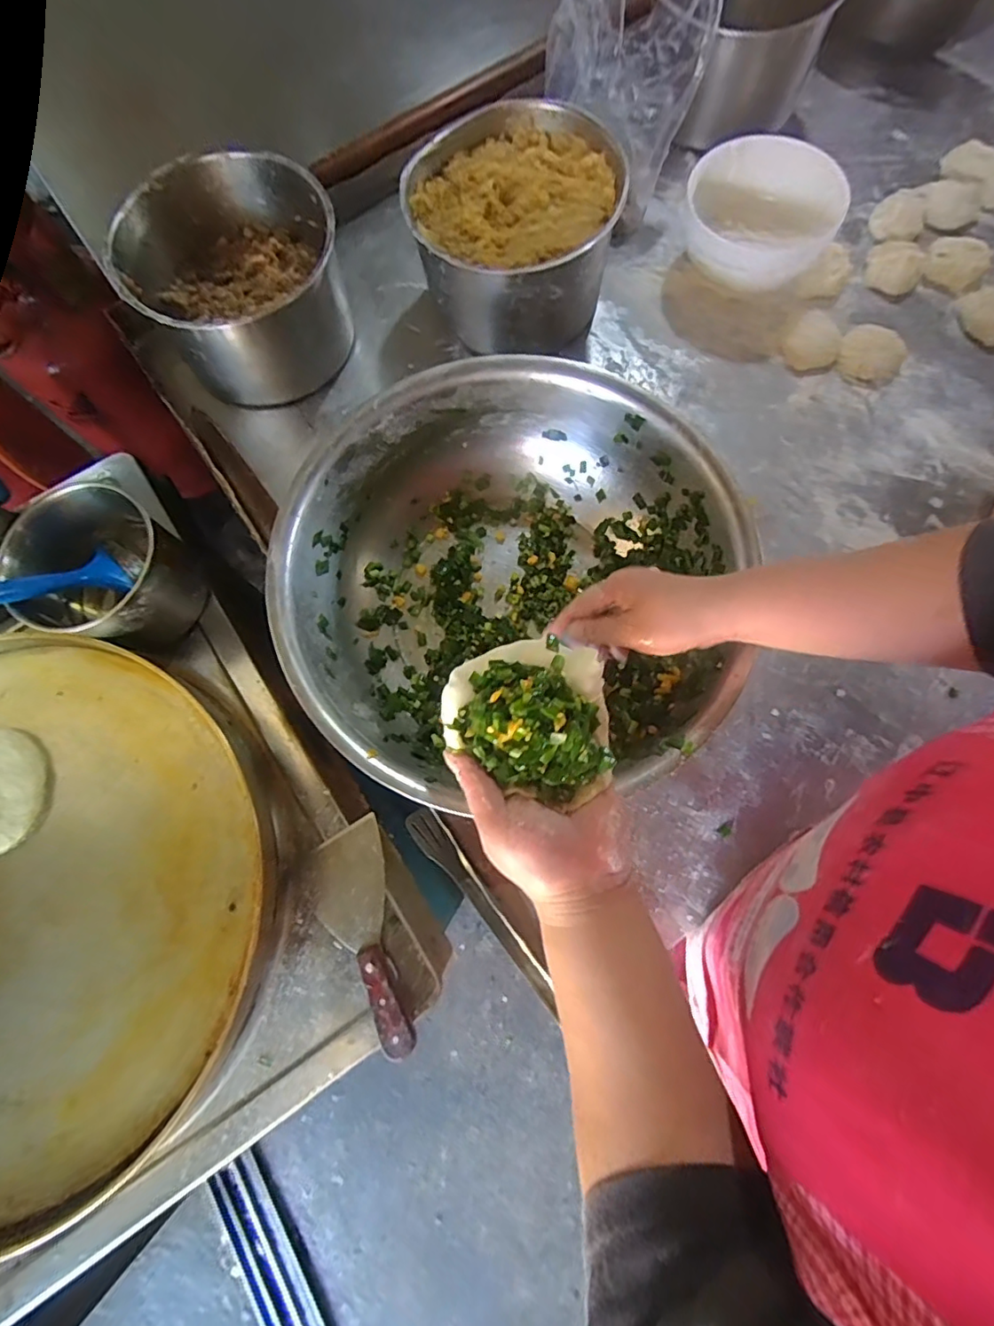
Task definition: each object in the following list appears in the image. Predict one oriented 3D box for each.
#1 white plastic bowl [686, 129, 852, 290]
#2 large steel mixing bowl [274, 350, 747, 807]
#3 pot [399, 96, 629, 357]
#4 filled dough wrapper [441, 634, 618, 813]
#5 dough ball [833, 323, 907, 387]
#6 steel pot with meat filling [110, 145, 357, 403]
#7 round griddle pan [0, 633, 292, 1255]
[{"bbox_3d":[0.276,-0.473,0.605,0.156,0.086,0.147,0,75,1],"label":"white plastic bowl"},{"bbox_3d":[0.012,-0.073,0.493,0.371,0.116,0.355,0,75,1],"label":"large steel mixing bowl"},{"bbox_3d":[0.017,-0.447,0.586,0.199,0.120,0.205,0,75,1],"label":"pot"},{"bbox_3d":[0.018,0.034,0.339,0.098,0.034,0.103,0,75,1],"label":"filled dough wrapper"},{"bbox_3d":[0.408,-0.335,0.599,0.064,0.027,0.059,0,75,1],"label":"dough ball"},{"bbox_3d":[-0.265,-0.396,0.581,0.205,0.123,0.192,0,75,1],"label":"steel pot with meat filling"},{"bbox_3d":[-0.484,0.231,0.534,0.527,0.058,0.510,0,75,1],"label":"round griddle pan"}]

